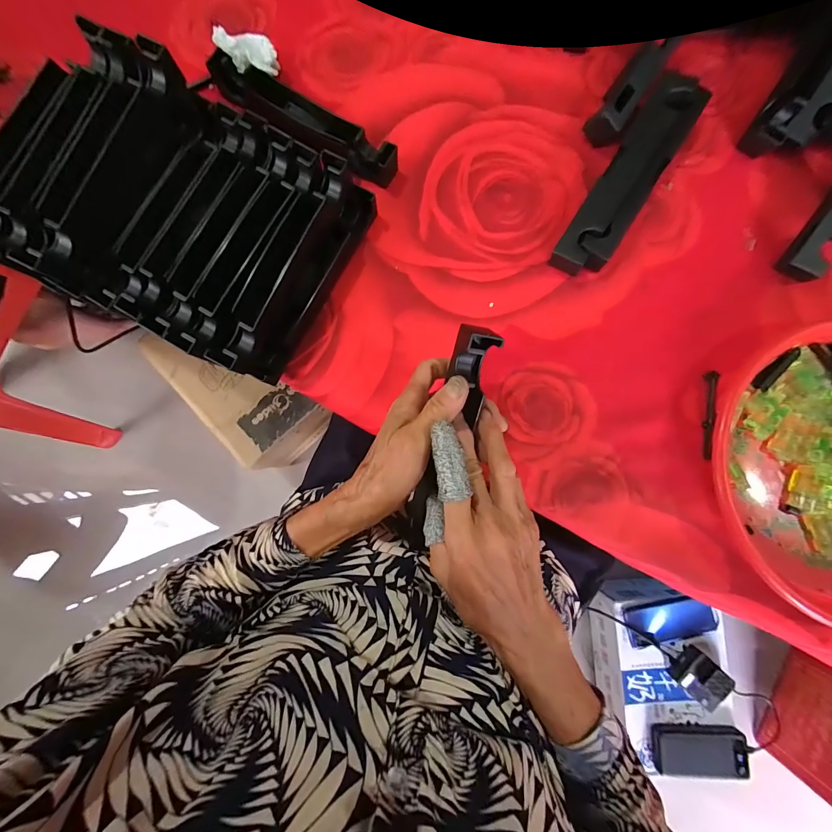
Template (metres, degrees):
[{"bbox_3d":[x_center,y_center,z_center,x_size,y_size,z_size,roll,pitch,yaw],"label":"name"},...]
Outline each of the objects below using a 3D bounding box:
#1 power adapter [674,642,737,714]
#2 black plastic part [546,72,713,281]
[{"bbox_3d":[0.518,0.475,0.668,0.082,0.041,0.071,44,86,5],"label":"power adapter"},{"bbox_3d":[0.196,-0.219,0.337,0.048,0.042,0.210,32,85,5],"label":"black plastic part"}]

